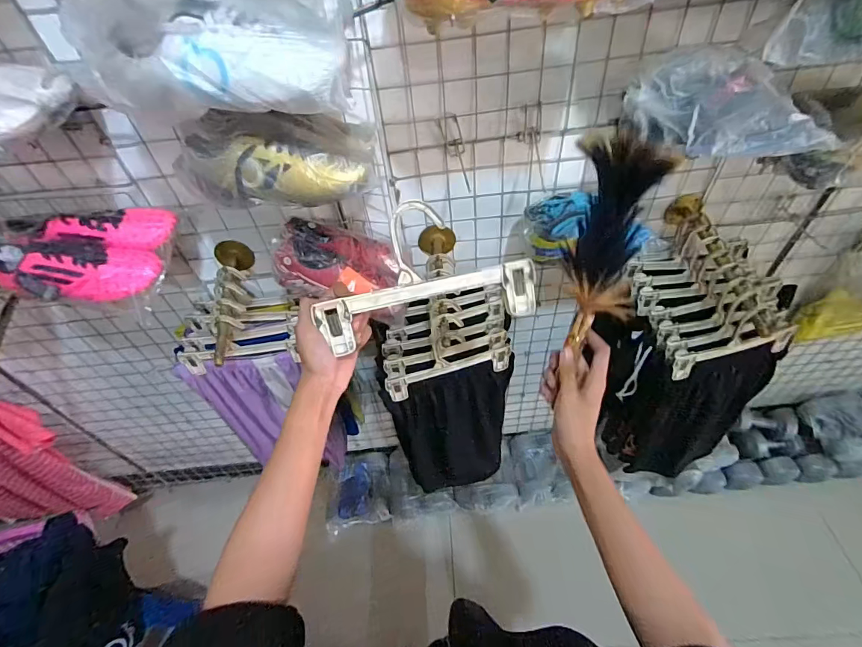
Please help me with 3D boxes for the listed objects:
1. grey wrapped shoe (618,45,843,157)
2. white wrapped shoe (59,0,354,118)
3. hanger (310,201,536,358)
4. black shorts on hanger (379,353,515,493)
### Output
[{"bbox_3d":[0.389,-0.291,0.550,0.234,0.095,0.108,-3,49,3],"label":"grey wrapped shoe"},{"bbox_3d":[-0.231,-0.315,0.459,0.282,0.113,0.136,0,49,6],"label":"white wrapped shoe"},{"bbox_3d":[-0.005,-0.059,0.451,0.238,0.136,0.014,-11,14,-8],"label":"hanger"},{"bbox_3d":[0.058,0.243,0.918,0.249,0.358,0.085,-15,49,-7],"label":"black shorts on hanger"}]

